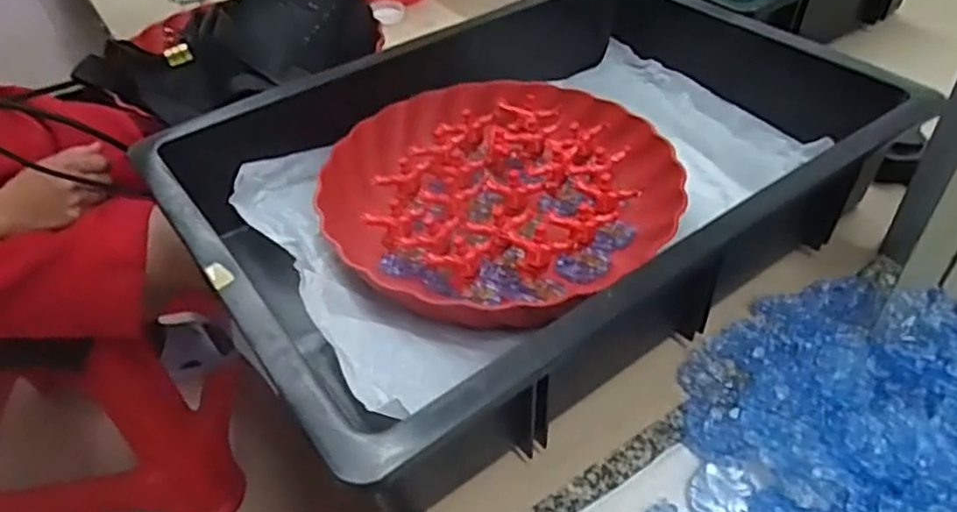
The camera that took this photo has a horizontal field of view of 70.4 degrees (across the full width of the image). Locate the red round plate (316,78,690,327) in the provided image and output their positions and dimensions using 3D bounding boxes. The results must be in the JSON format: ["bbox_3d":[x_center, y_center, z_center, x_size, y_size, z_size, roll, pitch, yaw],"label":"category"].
[{"bbox_3d":[0.014,-0.047,0.490,0.225,0.051,0.225,-3,43,3],"label":"red round plate"}]

